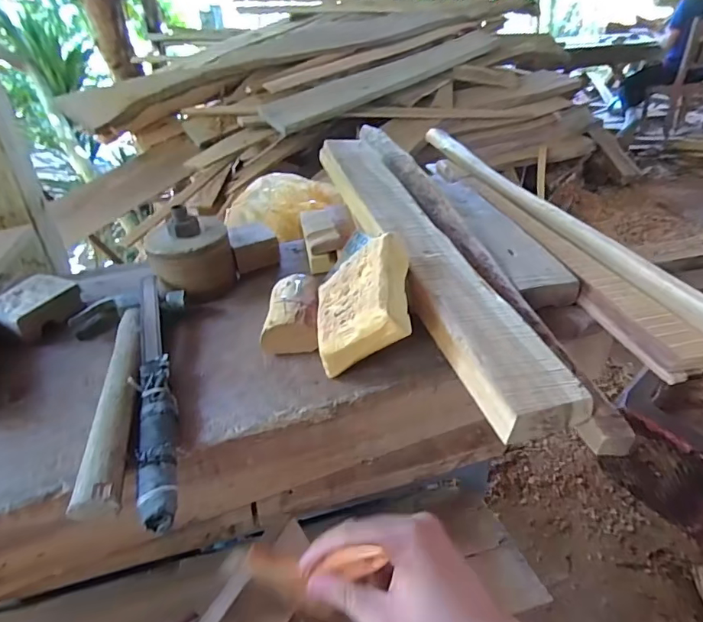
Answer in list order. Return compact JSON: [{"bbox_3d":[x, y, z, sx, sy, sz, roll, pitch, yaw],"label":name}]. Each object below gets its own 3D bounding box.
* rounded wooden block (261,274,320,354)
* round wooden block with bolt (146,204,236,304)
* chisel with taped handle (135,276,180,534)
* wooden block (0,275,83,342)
[{"bbox_3d":[-0.063,0.001,0.508,0.060,0.039,0.110,0,35,1],"label":"rounded wooden block"},{"bbox_3d":[-0.198,-0.066,0.578,0.100,0.091,0.081,-9,36,-13],"label":"round wooden block with bolt"},{"bbox_3d":[-0.185,0.060,0.449,0.031,0.035,0.302,-11,36,-15],"label":"chisel with taped handle"},{"bbox_3d":[-0.370,-0.007,0.542,0.077,0.032,0.081,15,38,20],"label":"wooden block"}]

